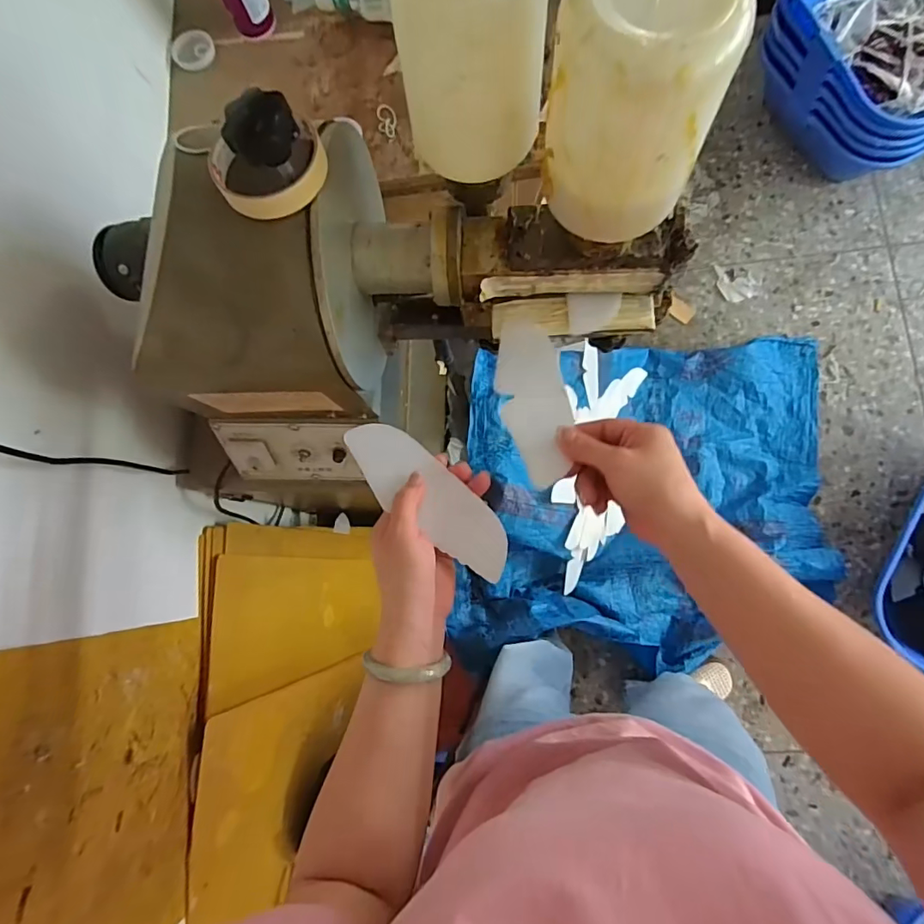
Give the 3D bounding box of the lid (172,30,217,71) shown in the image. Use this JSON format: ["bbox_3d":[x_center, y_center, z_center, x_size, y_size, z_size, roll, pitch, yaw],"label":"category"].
[{"bbox_3d":[-0.436,-0.669,0.828,0.068,0.017,0.045,-21,125,4],"label":"lid"}]

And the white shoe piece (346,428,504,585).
[{"bbox_3d":[-0.029,0.028,0.425,0.170,0.009,0.053,41,87,8],"label":"white shoe piece"}]

